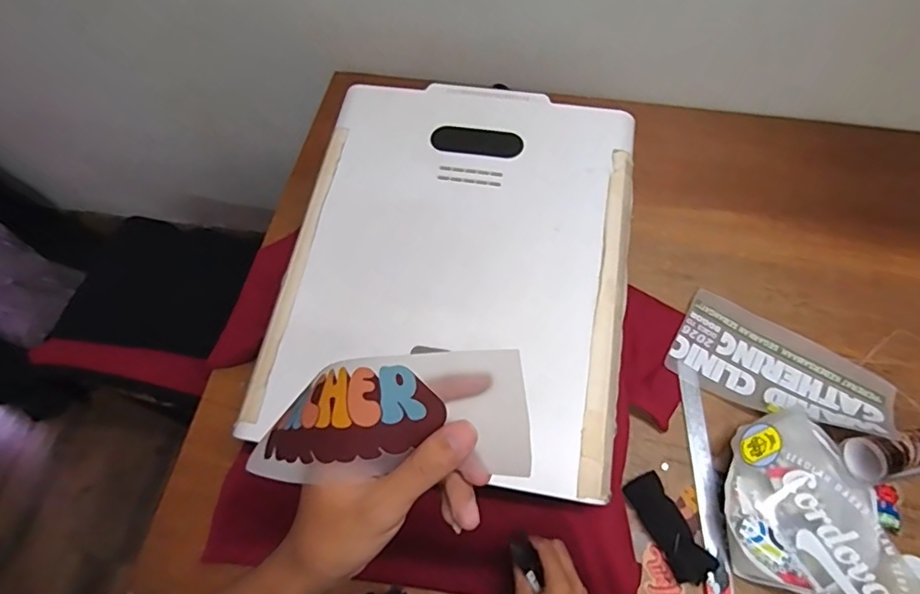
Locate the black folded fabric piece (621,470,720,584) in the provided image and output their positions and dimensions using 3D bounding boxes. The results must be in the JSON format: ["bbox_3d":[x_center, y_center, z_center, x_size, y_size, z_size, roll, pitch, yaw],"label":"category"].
[{"bbox_3d":[0.255,0.281,0.656,0.049,0.026,0.128,-27,68,-9],"label":"black folded fabric piece"}]

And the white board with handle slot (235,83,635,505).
[{"bbox_3d":[-0.004,-0.052,0.656,0.404,0.027,0.494,9,67,7],"label":"white board with handle slot"}]

